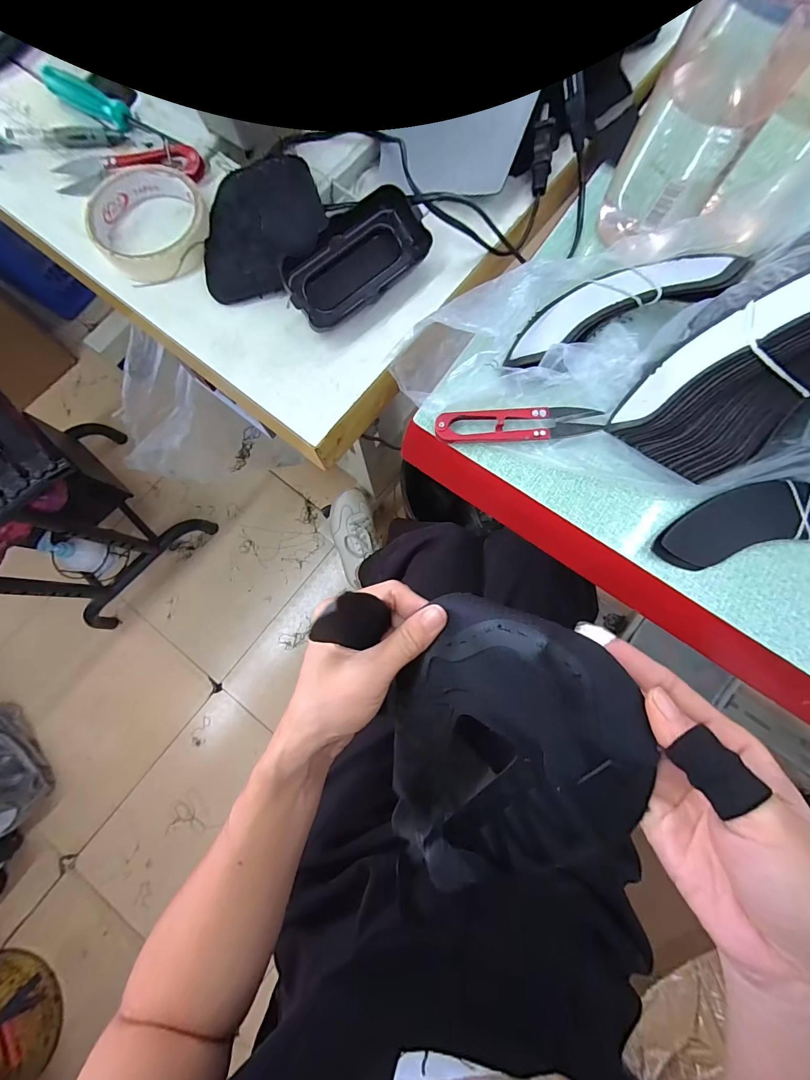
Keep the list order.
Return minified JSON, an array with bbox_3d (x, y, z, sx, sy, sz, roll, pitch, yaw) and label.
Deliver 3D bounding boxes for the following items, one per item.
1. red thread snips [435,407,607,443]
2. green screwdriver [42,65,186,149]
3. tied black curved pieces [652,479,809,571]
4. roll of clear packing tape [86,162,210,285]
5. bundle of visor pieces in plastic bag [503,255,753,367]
[{"bbox_3d":[0.081,-0.082,0.283,0.116,0.010,0.021,-2,79,-1],"label":"red thread snips"},{"bbox_3d":[-0.234,-0.352,0.326,0.143,0.015,0.019,30,80,5],"label":"green screwdriver"},{"bbox_3d":[0.259,-0.011,0.271,0.174,0.011,0.056,-1,79,-1],"label":"tied black curved pieces"},{"bbox_3d":[-0.197,-0.244,0.304,0.094,0.019,0.084,42,82,7],"label":"roll of clear packing tape"},{"bbox_3d":[0.151,-0.175,0.288,0.166,0.031,0.056,-20,80,-4],"label":"bundle of visor pieces in plastic bag"}]

